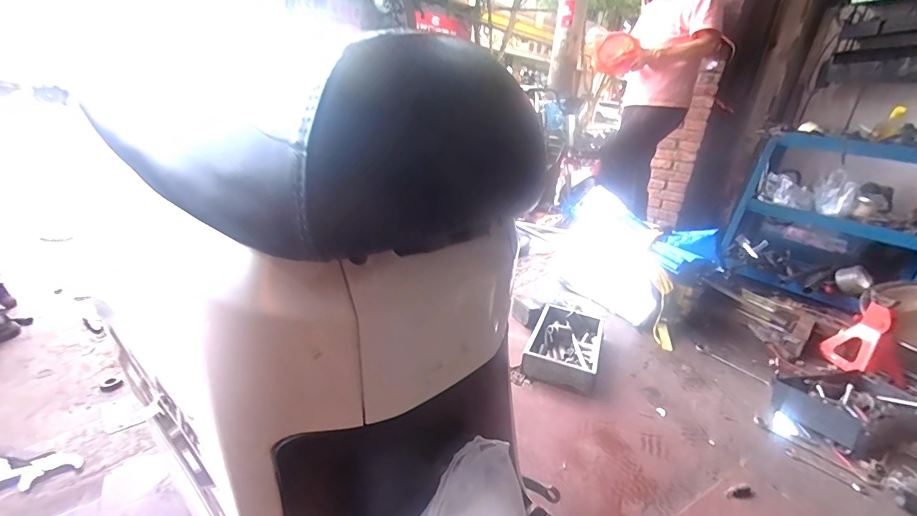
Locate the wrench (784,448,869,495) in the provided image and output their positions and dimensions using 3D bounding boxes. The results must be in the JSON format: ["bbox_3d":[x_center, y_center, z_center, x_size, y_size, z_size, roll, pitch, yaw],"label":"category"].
[{"bbox_3d":[0.856,0.497,0.945,0.151,0.012,0.037,22,27,35],"label":"wrench"}]

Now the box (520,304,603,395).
[{"bbox_3d":[0.340,0.272,1.293,0.210,0.065,0.364,14,23,19],"label":"box"}]

